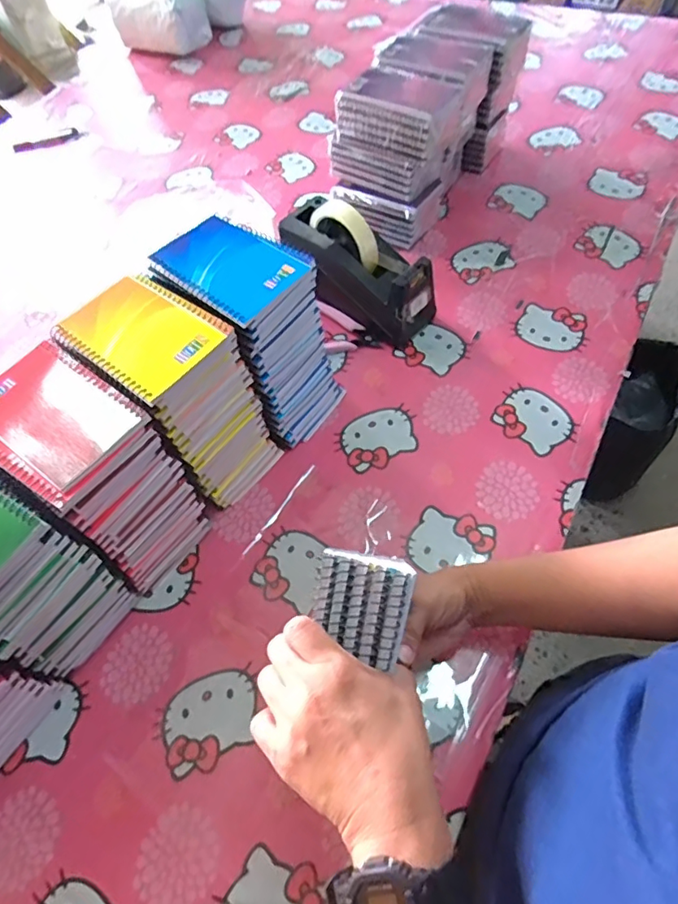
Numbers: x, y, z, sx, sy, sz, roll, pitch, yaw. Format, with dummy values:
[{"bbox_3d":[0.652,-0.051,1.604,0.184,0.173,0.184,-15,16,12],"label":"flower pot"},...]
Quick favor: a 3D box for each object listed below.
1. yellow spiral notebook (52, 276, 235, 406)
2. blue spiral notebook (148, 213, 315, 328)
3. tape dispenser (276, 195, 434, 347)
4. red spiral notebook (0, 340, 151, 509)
[{"bbox_3d":[-0.161,-0.100,0.431,0.121,0.007,0.094,33,67,22],"label":"yellow spiral notebook"},{"bbox_3d":[-0.096,-0.168,0.467,0.122,0.011,0.091,35,68,22],"label":"blue spiral notebook"},{"bbox_3d":[0.021,-0.230,0.647,0.199,0.122,0.078,35,68,22],"label":"tape dispenser"},{"bbox_3d":[-0.223,-0.025,0.403,0.128,0.010,0.098,29,66,20],"label":"red spiral notebook"}]

